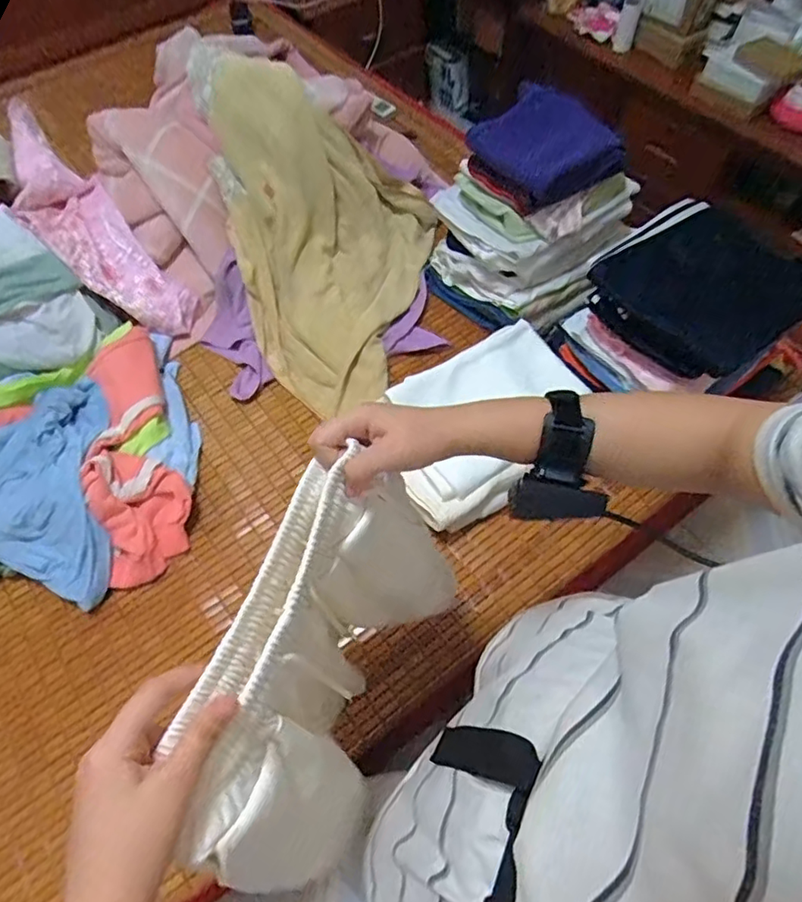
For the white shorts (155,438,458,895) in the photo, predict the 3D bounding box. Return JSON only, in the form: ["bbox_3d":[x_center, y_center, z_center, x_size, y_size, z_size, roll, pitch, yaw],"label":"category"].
[{"bbox_3d":[-0.049,0.169,0.459,0.103,0.232,0.278,18,62,13],"label":"white shorts"}]

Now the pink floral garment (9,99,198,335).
[{"bbox_3d":[-0.586,-0.412,1.084,0.158,0.054,0.497,-42,94,-20],"label":"pink floral garment"}]

